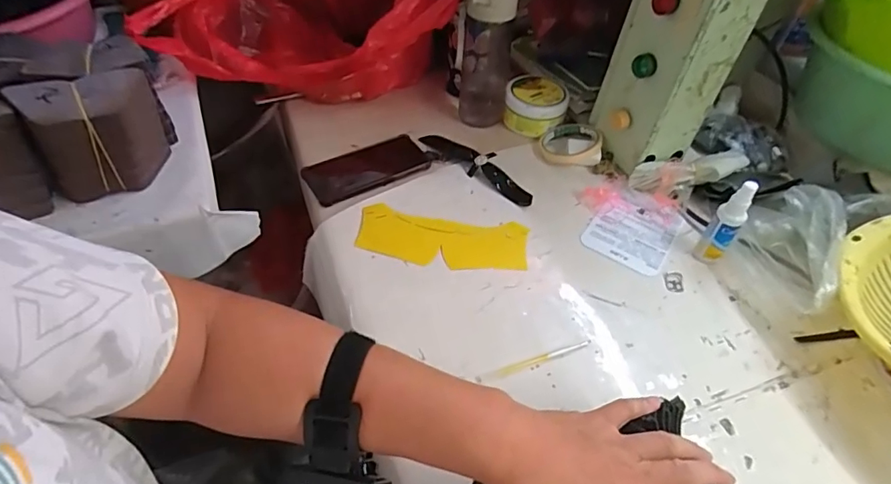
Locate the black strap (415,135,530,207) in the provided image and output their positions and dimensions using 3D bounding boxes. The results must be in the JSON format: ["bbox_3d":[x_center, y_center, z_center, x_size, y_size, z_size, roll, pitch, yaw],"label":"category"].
[{"bbox_3d":[0.043,-0.120,0.740,0.041,0.023,0.228,-30,53,-26],"label":"black strap"}]

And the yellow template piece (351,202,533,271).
[{"bbox_3d":[-0.006,-0.003,0.647,0.216,0.006,0.088,8,47,5],"label":"yellow template piece"}]

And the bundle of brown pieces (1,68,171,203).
[{"bbox_3d":[-0.425,-0.133,0.629,0.138,0.127,0.112,-24,53,-23],"label":"bundle of brown pieces"}]

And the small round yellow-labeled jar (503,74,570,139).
[{"bbox_3d":[0.153,-0.235,0.858,0.102,0.057,0.127,8,46,7],"label":"small round yellow-labeled jar"}]

